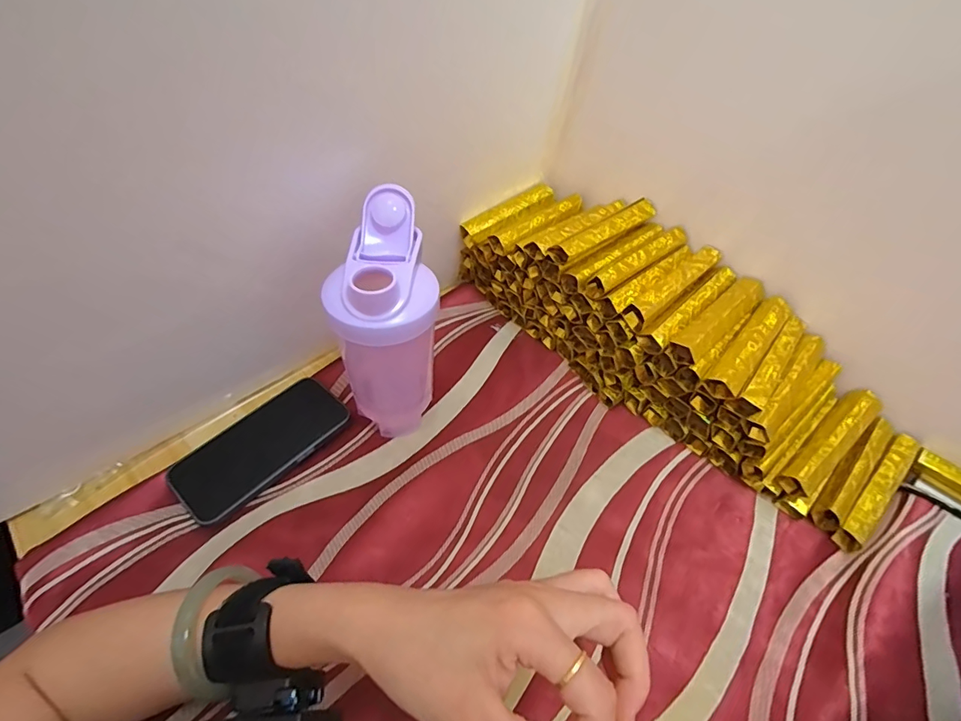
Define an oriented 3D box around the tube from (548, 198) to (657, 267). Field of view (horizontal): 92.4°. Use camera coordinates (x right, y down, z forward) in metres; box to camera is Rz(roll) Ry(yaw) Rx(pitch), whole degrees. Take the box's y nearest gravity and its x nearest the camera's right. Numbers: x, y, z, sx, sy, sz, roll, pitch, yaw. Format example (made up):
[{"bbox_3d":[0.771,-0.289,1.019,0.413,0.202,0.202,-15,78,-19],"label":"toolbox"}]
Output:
[{"bbox_3d":[0.127,-0.135,0.469,0.131,0.020,0.025,-29,56,-26],"label":"tube"}]

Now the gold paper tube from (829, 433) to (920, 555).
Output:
[{"bbox_3d":[0.354,0.112,0.407,0.130,0.025,0.022,-33,58,-28],"label":"gold paper tube"}]

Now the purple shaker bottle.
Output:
[{"bbox_3d":[-0.079,-0.028,0.401,0.079,0.183,0.116,-6,49,-8],"label":"purple shaker bottle"}]

